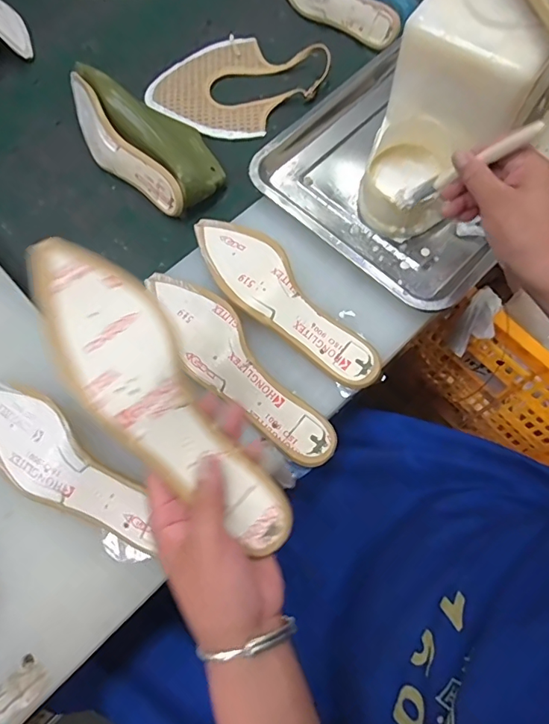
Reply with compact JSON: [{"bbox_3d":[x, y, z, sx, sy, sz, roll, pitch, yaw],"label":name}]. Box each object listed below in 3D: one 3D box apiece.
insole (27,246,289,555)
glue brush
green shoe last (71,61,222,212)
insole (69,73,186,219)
[{"bbox_3d":[-0.083,0.021,0.330,0.074,0.036,0.259,-39,89,-11],"label":"insole"},{"bbox_3d":[0.171,-0.177,0.444,0.021,0.145,0.026,28,70,-25],"label":"glue brush"},{"bbox_3d":[-0.160,-0.312,0.635,0.091,0.067,0.261,-40,74,-12],"label":"green shoe last"},{"bbox_3d":[-0.206,-0.279,0.629,0.047,0.058,0.251,-38,74,-11],"label":"insole"}]

